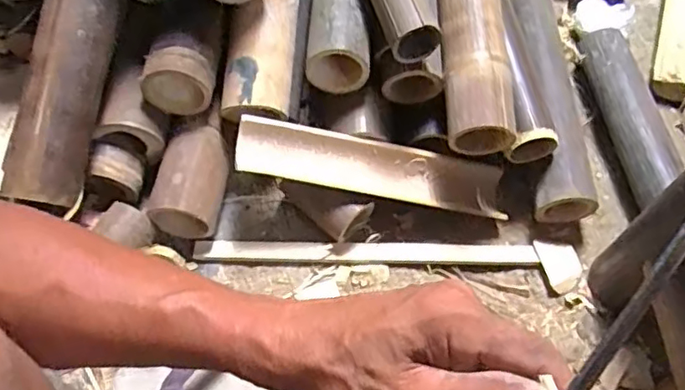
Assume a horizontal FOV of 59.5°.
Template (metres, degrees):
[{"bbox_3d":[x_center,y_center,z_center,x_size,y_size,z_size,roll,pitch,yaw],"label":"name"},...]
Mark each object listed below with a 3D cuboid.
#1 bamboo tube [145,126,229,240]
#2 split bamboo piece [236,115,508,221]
[{"bbox_3d":[-0.161,-0.016,0.638,0.072,0.054,0.115,13,61,5],"label":"bamboo tube"},{"bbox_3d":[0.036,-0.025,0.649,0.297,0.023,0.067,10,59,-16],"label":"split bamboo piece"}]

